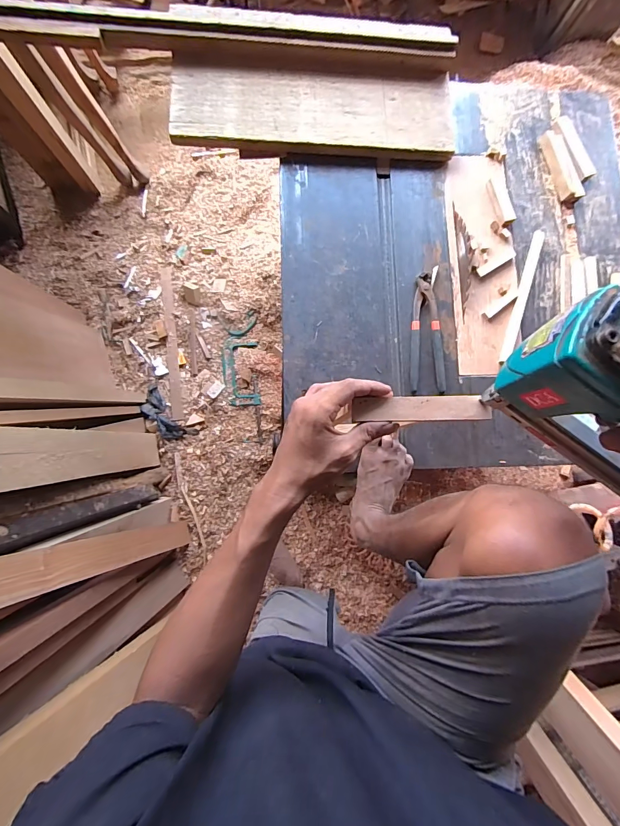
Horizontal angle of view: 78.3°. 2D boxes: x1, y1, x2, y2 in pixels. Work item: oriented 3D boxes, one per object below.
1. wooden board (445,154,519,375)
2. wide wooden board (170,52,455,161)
[{"bbox_3d":[0.331,-0.289,0.728,0.127,0.014,0.436,0,84,-6],"label":"wooden board"},{"bbox_3d":[0.013,-0.582,0.721,0.522,0.018,0.179,0,84,-6],"label":"wide wooden board"}]

